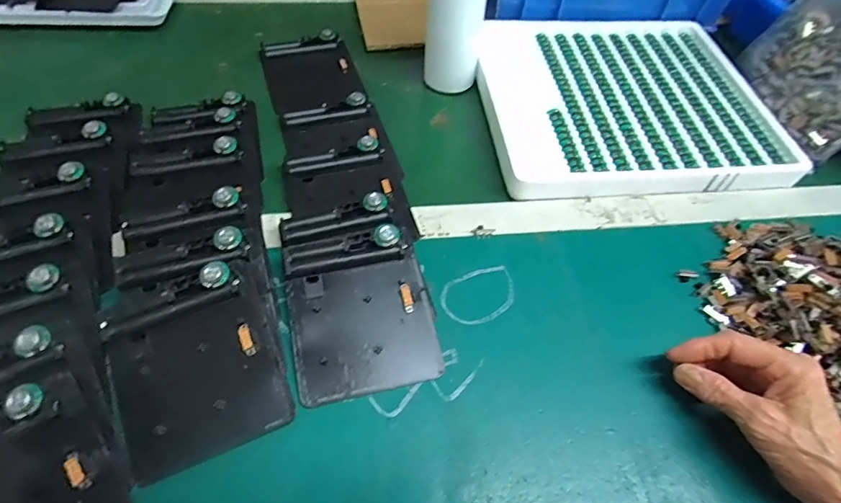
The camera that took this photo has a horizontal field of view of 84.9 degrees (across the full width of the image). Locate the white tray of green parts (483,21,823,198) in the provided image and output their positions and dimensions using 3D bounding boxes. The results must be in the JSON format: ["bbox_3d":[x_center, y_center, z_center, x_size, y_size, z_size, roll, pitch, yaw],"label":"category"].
[{"bbox_3d":[0.231,-0.182,0.545,0.317,0.041,0.300,-2,55,-5],"label":"white tray of green parts"}]

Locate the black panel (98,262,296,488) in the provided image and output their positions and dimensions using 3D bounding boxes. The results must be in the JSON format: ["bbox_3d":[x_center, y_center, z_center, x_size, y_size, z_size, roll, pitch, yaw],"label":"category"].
[{"bbox_3d":[-0.161,0.081,0.330,0.109,0.018,0.125,-20,73,-14],"label":"black panel"}]

